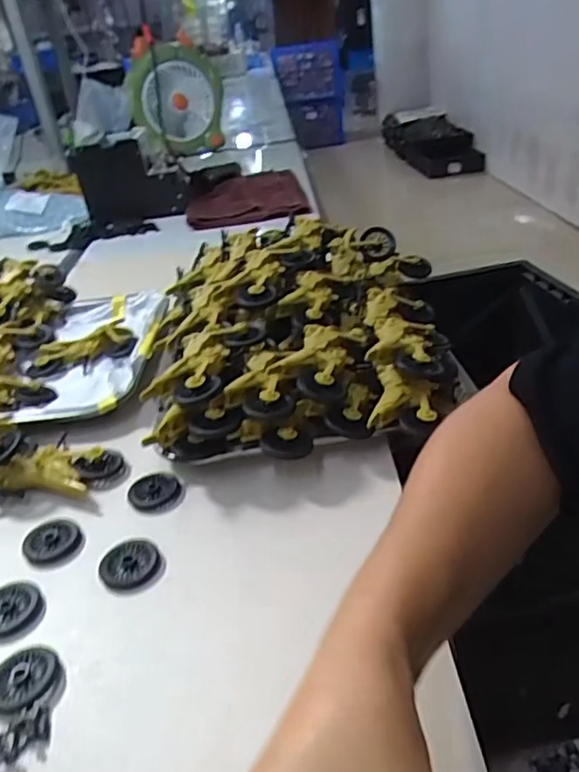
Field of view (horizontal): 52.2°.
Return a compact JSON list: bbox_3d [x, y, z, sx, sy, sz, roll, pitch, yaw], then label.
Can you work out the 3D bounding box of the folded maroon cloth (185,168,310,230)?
[{"bbox_3d":[-0.083,-0.368,1.138,0.208,0.029,0.297,-8,30,-1],"label":"folded maroon cloth"}]

